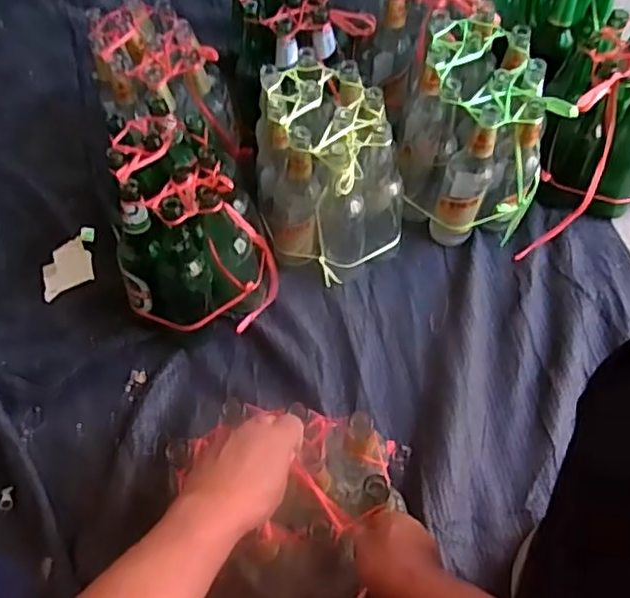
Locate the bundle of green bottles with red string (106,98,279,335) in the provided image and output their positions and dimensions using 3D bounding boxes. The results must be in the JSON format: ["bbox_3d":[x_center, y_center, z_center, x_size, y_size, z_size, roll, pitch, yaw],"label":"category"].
[{"bbox_3d":[-0.187,-0.110,0.933,0.211,0.245,0.257,-15,60,-3],"label":"bundle of green bottles with red string"}]

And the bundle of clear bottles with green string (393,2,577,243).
[{"bbox_3d":[0.238,-0.251,0.976,0.197,0.247,0.237,-1,60,5],"label":"bundle of clear bottles with green string"}]

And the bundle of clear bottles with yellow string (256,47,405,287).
[{"bbox_3d":[0.008,-0.189,0.961,0.191,0.244,0.247,-20,60,-5],"label":"bundle of clear bottles with yellow string"}]

